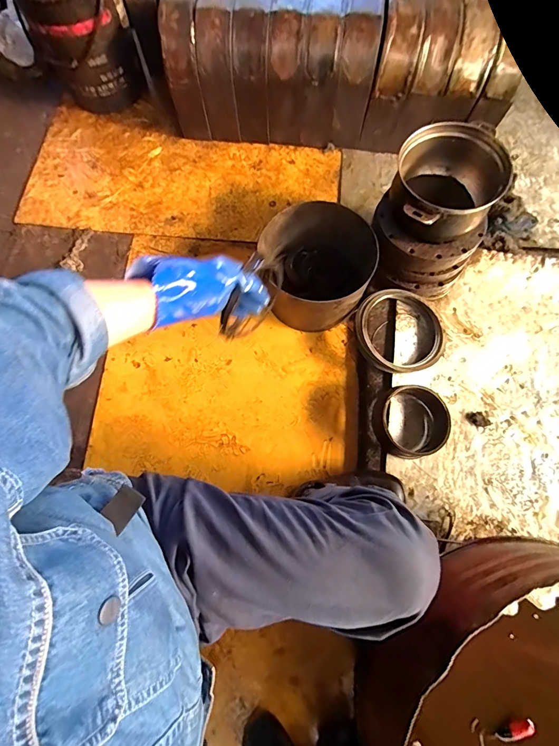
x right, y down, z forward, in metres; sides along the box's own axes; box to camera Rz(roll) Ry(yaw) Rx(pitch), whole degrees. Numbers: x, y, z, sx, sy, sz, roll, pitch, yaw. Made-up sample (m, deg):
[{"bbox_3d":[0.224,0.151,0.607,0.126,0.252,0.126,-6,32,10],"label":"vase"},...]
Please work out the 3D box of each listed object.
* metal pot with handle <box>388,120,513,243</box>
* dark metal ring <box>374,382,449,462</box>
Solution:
[{"bbox_3d":[0.351,-0.407,0.767,0.216,0.117,0.244,1,74,-1],"label":"metal pot with handle"},{"bbox_3d":[0.287,0.107,0.769,0.146,0.061,0.151,0,74,-2],"label":"dark metal ring"}]

